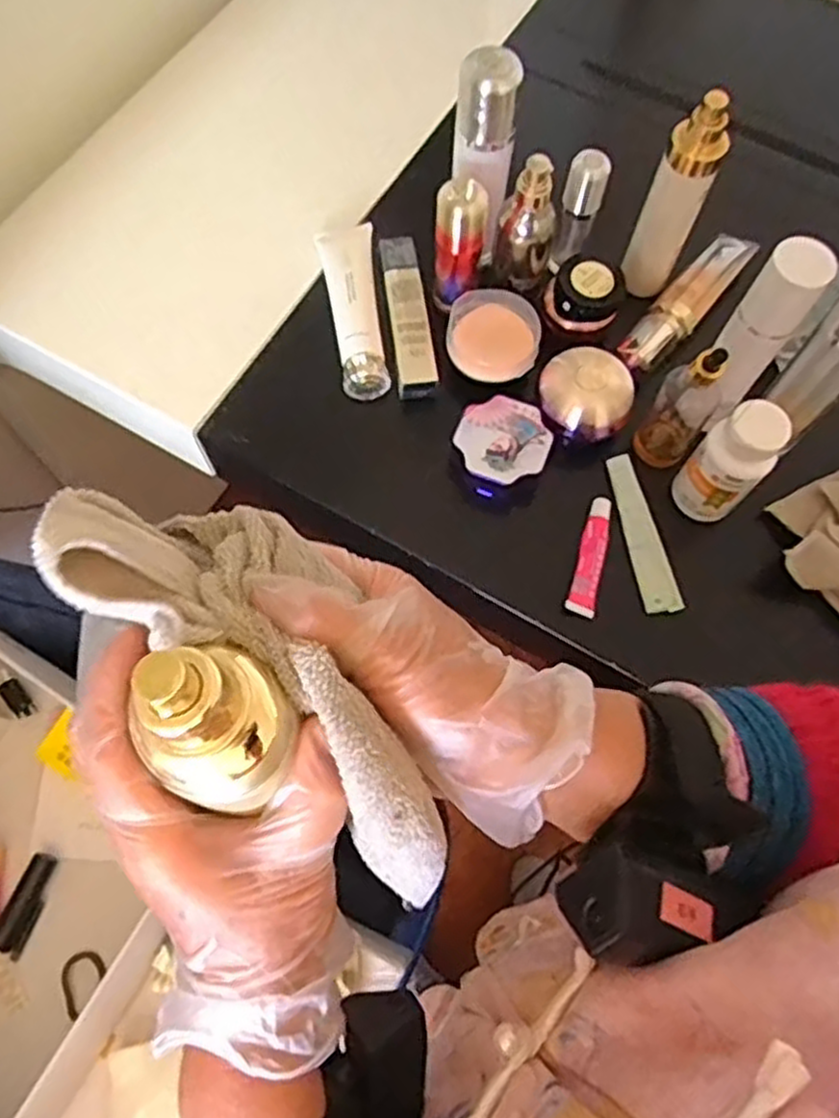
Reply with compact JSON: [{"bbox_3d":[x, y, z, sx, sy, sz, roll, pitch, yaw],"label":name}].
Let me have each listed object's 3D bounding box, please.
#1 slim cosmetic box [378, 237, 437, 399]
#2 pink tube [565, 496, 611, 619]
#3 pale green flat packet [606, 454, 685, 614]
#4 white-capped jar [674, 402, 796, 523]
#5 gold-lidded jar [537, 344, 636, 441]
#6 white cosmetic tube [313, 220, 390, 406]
[{"bbox_3d":[-0.010,-0.211,0.649,0.032,0.022,0.153,-6,70,-4],"label":"slim cosmetic box"},{"bbox_3d":[0.133,-0.002,0.592,0.021,0.021,0.094,16,70,4],"label":"pink tube"},{"bbox_3d":[0.174,-0.022,0.598,0.028,0.006,0.131,-12,70,-6],"label":"pale green flat packet"},{"bbox_3d":[0.227,-0.070,0.558,0.053,0.108,0.042,39,73,12],"label":"white-capped jar"},{"bbox_3d":[0.136,-0.136,0.617,0.074,0.045,0.077,1,69,-2],"label":"gold-lidded jar"},{"bbox_3d":[-0.057,-0.219,0.665,0.050,0.033,0.173,-8,70,-5],"label":"white cosmetic tube"}]

